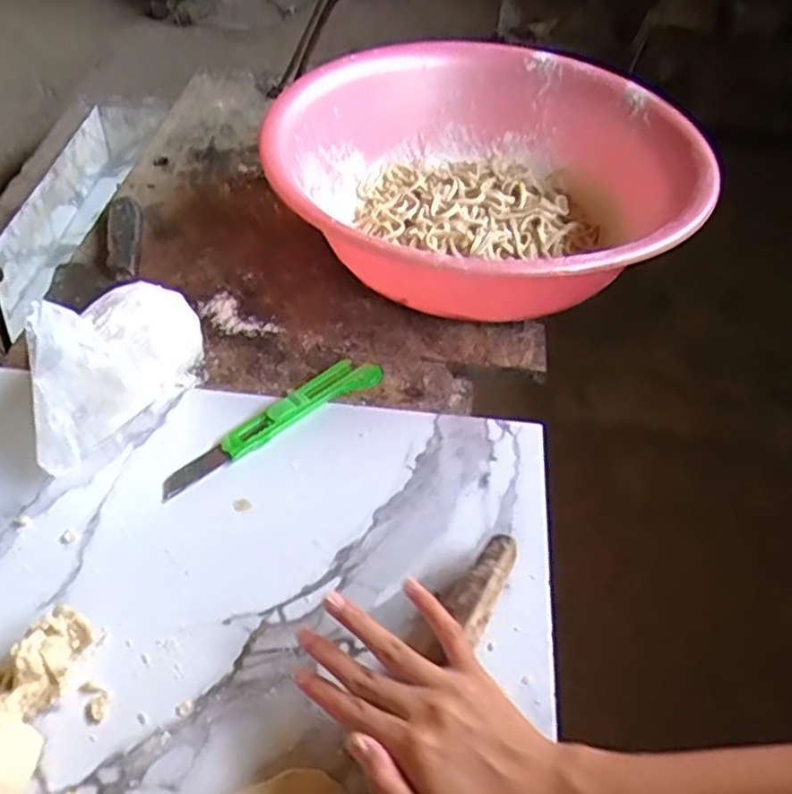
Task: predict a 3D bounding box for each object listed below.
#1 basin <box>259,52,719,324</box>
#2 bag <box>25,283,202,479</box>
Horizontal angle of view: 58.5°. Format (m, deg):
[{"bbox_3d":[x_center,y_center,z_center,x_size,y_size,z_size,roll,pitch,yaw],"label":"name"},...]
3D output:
[{"bbox_3d":[0.083,-0.206,0.700,0.388,0.126,0.394,3,46,-3],"label":"basin"},{"bbox_3d":[-0.203,-0.030,0.519,0.065,0.122,0.165,10,46,4],"label":"bag"}]

